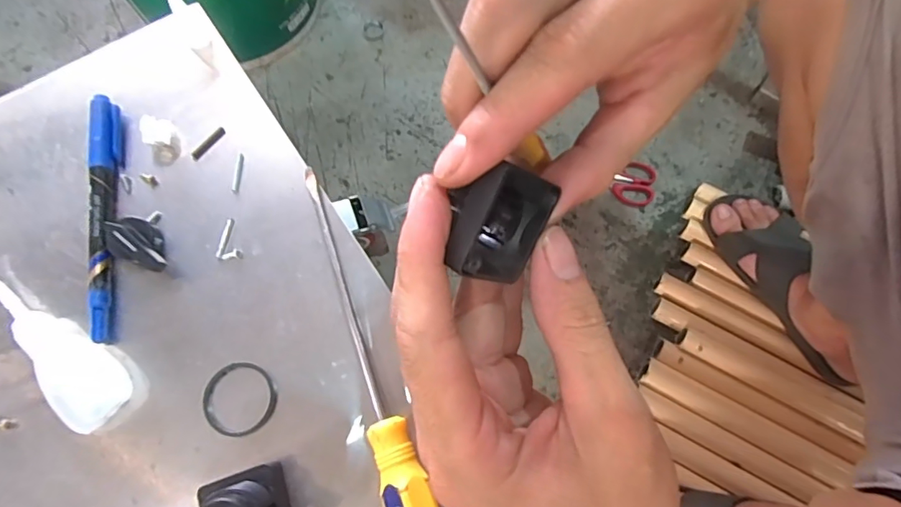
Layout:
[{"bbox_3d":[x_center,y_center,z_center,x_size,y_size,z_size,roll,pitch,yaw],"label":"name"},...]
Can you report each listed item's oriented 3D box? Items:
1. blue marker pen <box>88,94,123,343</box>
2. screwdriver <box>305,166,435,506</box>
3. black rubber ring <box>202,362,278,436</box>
[{"bbox_3d":[-0.184,-0.022,0.265,0.011,0.014,0.137,-9,73,-4],"label":"blue marker pen"},{"bbox_3d":[-0.038,0.055,0.238,0.020,0.022,0.216,-19,74,-7],"label":"screwdriver"},{"bbox_3d":[-0.104,0.071,0.242,0.035,0.004,0.034,0,72,-1],"label":"black rubber ring"}]

